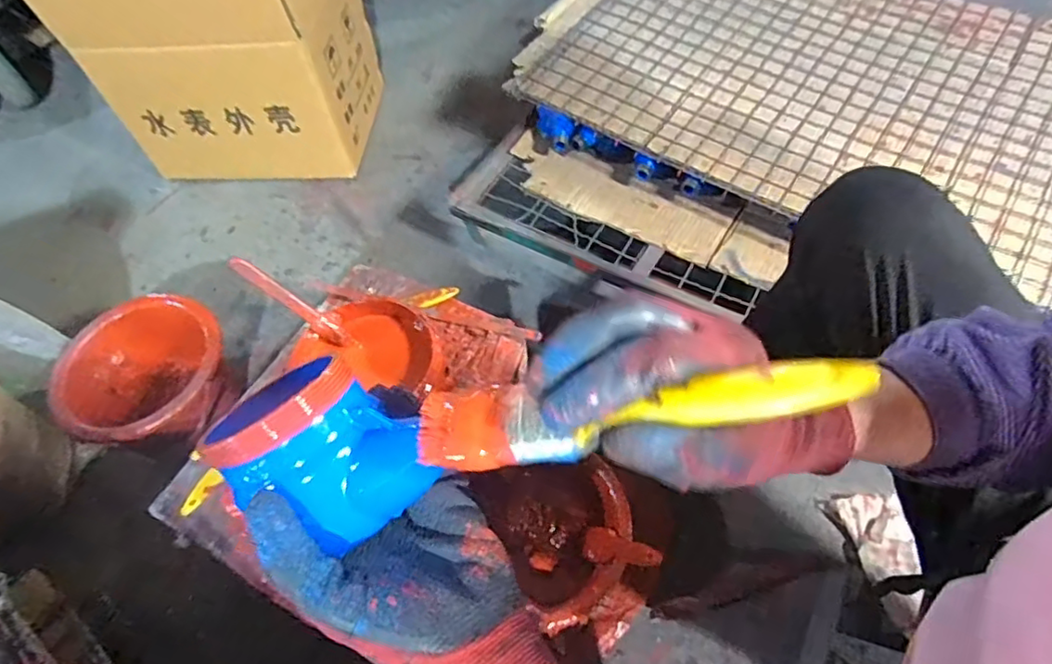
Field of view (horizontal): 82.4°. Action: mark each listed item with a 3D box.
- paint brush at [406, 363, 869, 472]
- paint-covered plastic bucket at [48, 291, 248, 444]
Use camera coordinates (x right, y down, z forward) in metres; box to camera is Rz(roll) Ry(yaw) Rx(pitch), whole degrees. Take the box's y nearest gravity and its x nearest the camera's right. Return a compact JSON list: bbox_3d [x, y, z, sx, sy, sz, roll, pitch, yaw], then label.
[{"bbox_3d":[0.043,0.029,0.244,0.175,0.008,0.037,-9,56,7],"label":"paint brush"},{"bbox_3d":[-0.519,0.086,0.876,0.217,0.163,0.210,22,61,18],"label":"paint-covered plastic bucket"}]

